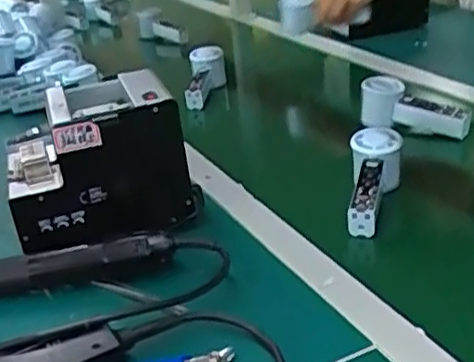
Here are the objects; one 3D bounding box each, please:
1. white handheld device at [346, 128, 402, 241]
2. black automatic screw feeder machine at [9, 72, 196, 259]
[{"bbox_3d":[0.146,0.004,0.747,0.053,0.056,0.149,3,42,21],"label":"white handheld device"},{"bbox_3d":[-0.149,-0.018,0.724,0.174,0.141,0.124,-12,27,-12],"label":"black automatic screw feeder machine"}]

